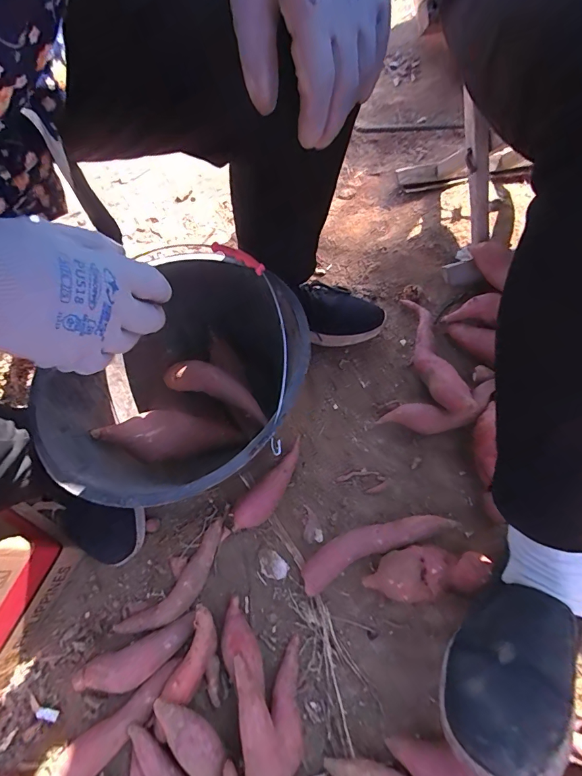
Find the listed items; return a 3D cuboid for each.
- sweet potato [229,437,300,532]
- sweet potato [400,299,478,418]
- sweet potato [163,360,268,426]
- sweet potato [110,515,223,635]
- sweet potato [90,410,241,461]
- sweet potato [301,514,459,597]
[{"bbox_3d":[-0.024,0.128,0.506,0.045,0.041,0.131,37,68,23],"label":"sweet potato"},{"bbox_3d":[0.199,-0.045,0.552,0.039,0.037,0.232,-5,46,1],"label":"sweet potato"},{"bbox_3d":[-0.107,-0.003,0.522,0.195,0.045,0.034,18,61,32],"label":"sweet potato"},{"bbox_3d":[-0.132,0.238,0.469,0.047,0.028,0.160,38,69,23],"label":"sweet potato"},{"bbox_3d":[-0.155,0.063,0.505,0.172,0.047,0.057,3,55,-27],"label":"sweet potato"},{"bbox_3d":[0.096,0.183,0.459,0.179,0.047,0.043,-21,60,-9],"label":"sweet potato"}]

